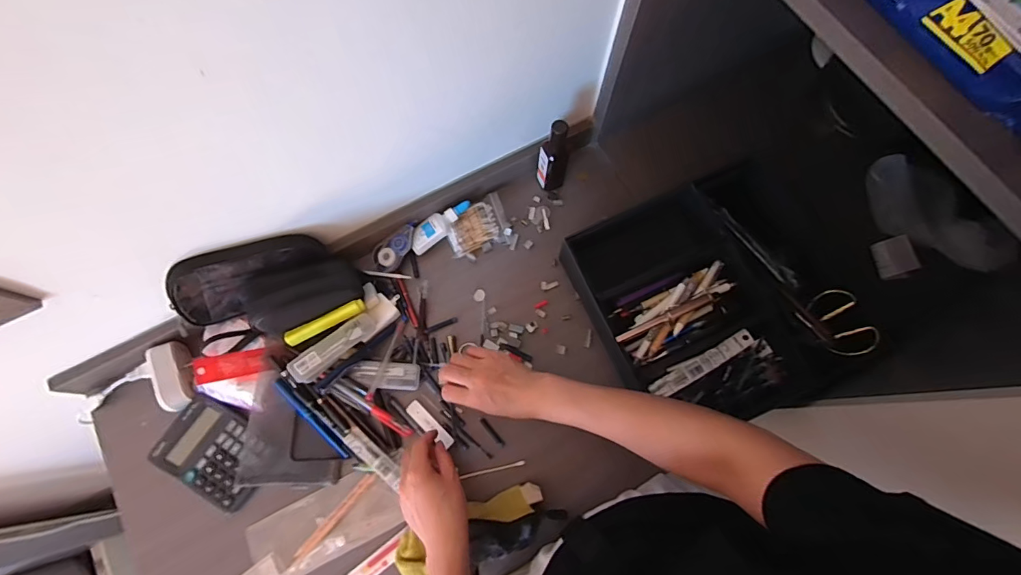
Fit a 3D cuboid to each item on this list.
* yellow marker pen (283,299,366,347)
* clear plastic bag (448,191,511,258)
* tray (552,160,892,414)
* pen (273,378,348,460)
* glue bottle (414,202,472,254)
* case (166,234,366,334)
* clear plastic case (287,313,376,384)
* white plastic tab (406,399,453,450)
[{"bbox_3d":[-0.250,0.048,0.597,0.108,0.016,0.020,-27,75,-8],"label":"yellow marker pen"},{"bbox_3d":[-0.051,-0.098,0.683,0.095,0.029,0.079,-20,75,-7],"label":"clear plastic bag"},{"bbox_3d":[0.273,0.012,0.608,0.316,0.107,0.315,-23,75,-7],"label":"tray"},{"bbox_3d":[-0.261,0.174,0.581,0.014,0.009,0.135,-41,95,-12],"label":"pen"},{"bbox_3d":[-0.106,-0.093,0.675,0.106,0.039,0.038,-33,76,-10],"label":"glue bottle"},{"bbox_3d":[-0.309,-0.002,0.578,0.216,0.075,0.117,-16,98,-23],"label":"case"},{"bbox_3d":[-0.234,0.079,0.586,0.033,0.024,0.117,44,63,11],"label":"clear plastic case"},{"bbox_3d":[-0.112,0.189,0.608,0.080,0.007,0.020,43,77,11],"label":"white plastic tab"}]

